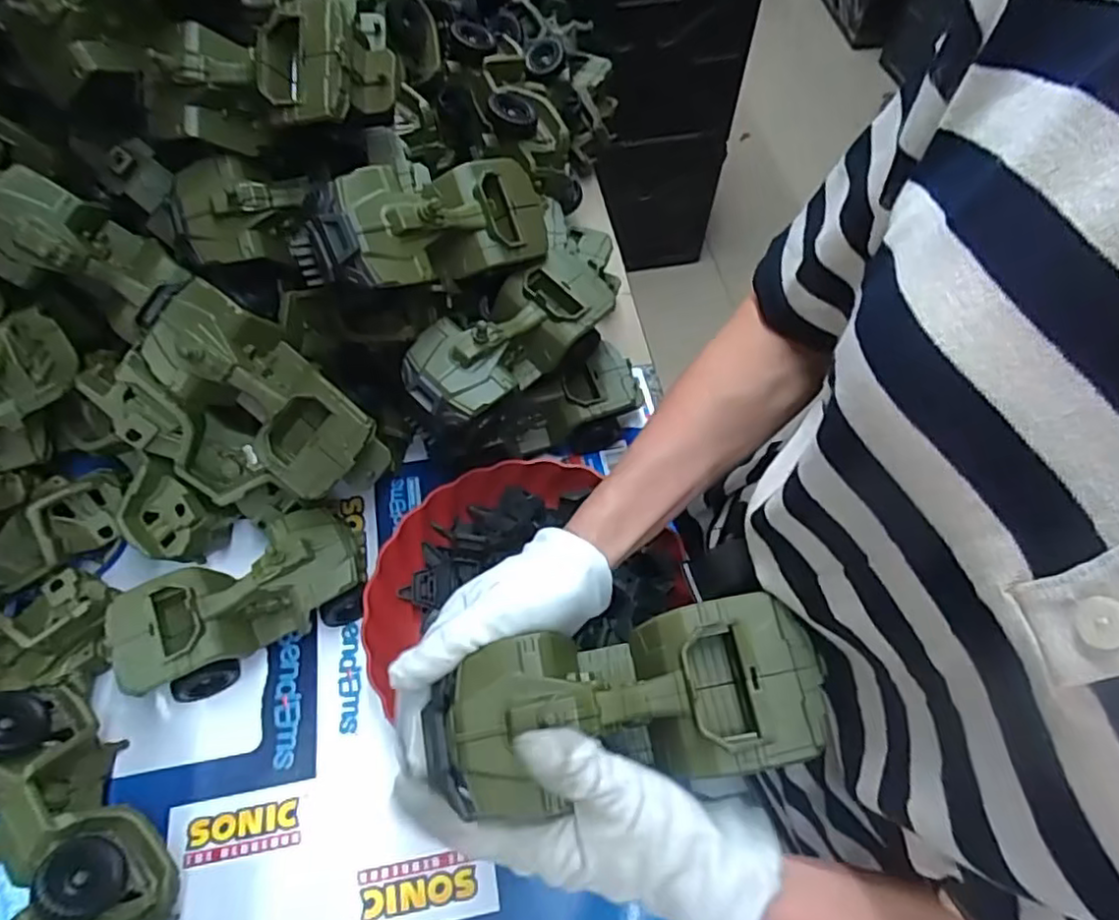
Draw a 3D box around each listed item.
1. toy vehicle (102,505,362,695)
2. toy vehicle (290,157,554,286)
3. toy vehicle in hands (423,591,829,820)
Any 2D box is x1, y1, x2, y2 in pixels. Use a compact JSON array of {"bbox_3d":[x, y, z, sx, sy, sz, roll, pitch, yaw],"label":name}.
[{"bbox_3d":[-0.236,0.107,0.493,0.171,0.069,0.080,-25,64,-14],"label":"toy vehicle"},{"bbox_3d":[-0.092,-0.174,0.483,0.192,0.077,0.084,-28,62,-39],"label":"toy vehicle"},{"bbox_3d":[0.033,0.121,0.322,0.179,0.057,0.076,-9,61,-3],"label":"toy vehicle in hands"}]

